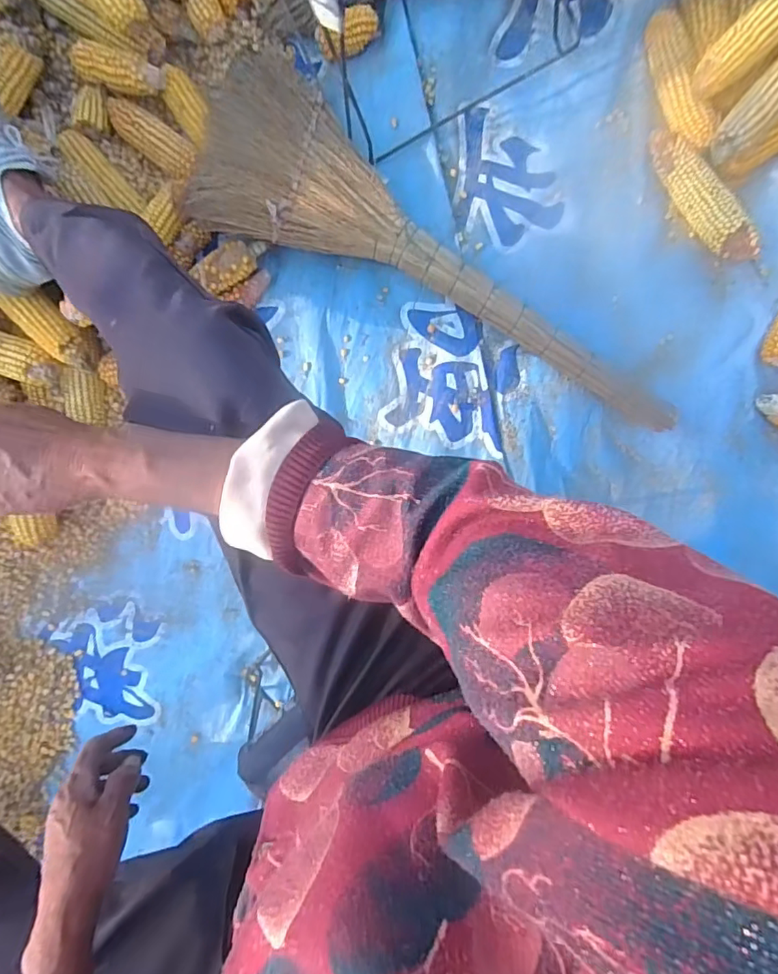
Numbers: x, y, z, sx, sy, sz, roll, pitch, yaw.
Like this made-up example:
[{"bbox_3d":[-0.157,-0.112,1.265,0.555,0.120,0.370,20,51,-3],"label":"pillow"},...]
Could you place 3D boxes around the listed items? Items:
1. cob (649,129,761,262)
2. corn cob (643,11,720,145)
[{"bbox_3d":[0.375,-0.349,0.649,0.050,0.034,0.186,-32,92,4],"label":"cob"},{"bbox_3d":[0.344,-0.481,0.641,0.045,0.035,0.163,-18,92,4],"label":"corn cob"}]

